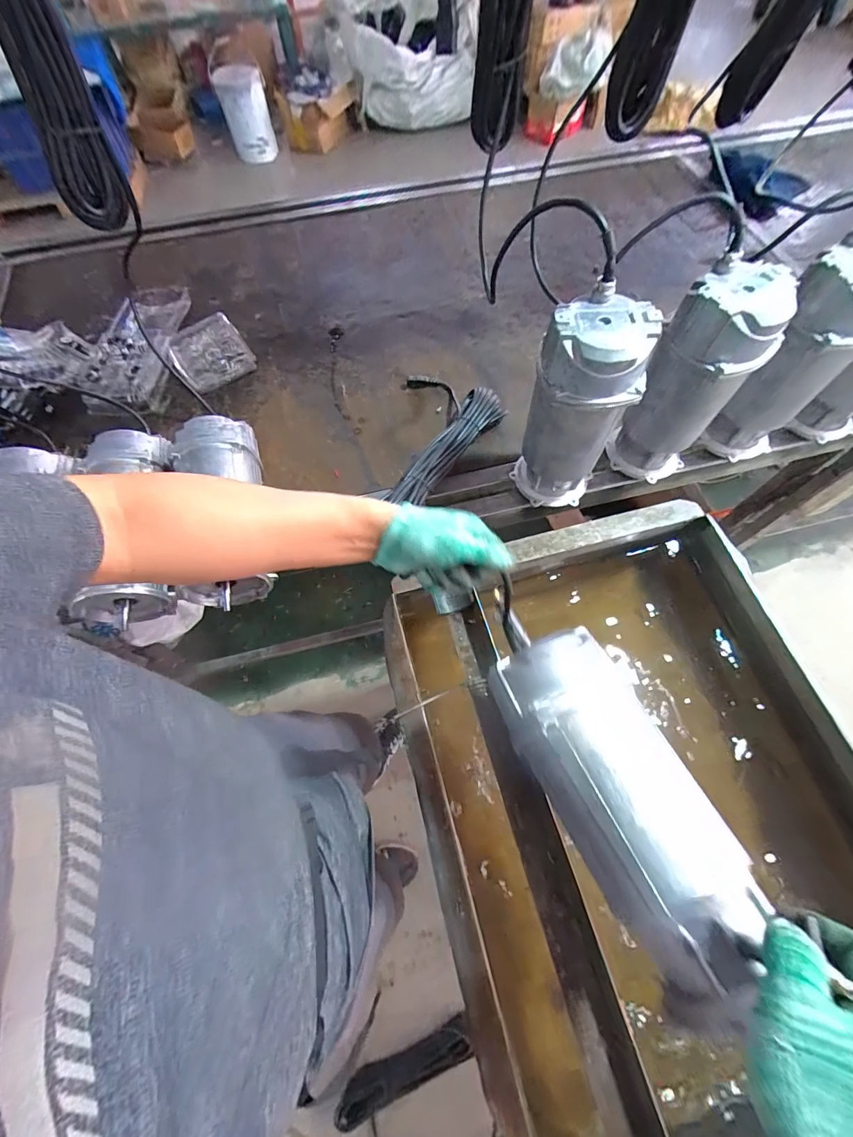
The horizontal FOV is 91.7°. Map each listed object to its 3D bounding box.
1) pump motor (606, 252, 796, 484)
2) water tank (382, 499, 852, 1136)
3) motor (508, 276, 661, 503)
[{"bbox_3d":[0.387,-0.270,0.620,0.129,0.287,0.117,33,71,15],"label":"pump motor"},{"bbox_3d":[0.294,0.299,0.615,0.595,0.189,0.732,-15,67,-5],"label":"water tank"},{"bbox_3d":[0.211,-0.213,0.607,0.129,0.302,0.104,19,68,10],"label":"motor"}]

